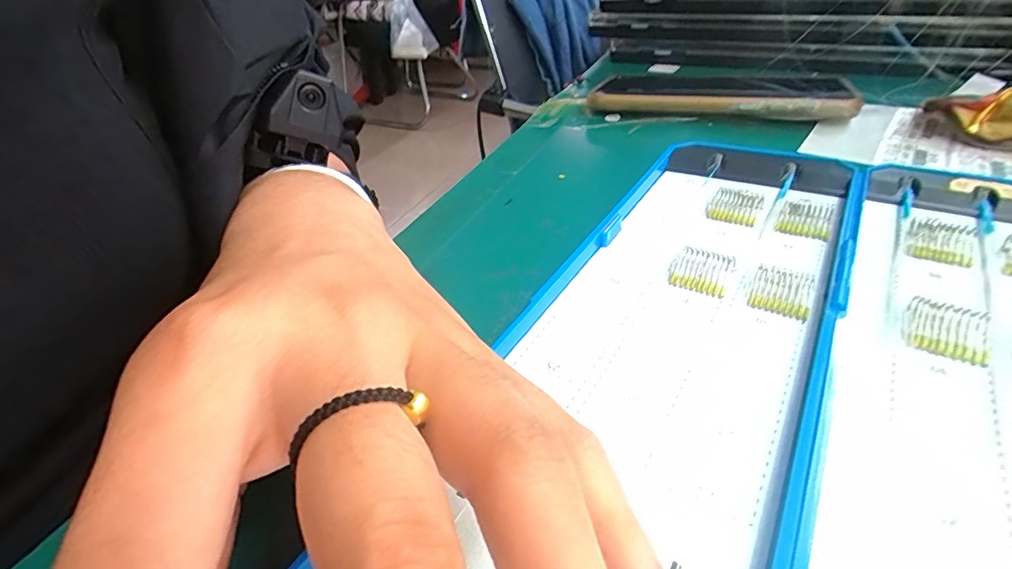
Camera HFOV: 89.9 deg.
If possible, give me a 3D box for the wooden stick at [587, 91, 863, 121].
[{"bbox_3d":[0.135,-0.117,0.332,0.164,0.014,0.015,9,38,19],"label":"wooden stick"}]

